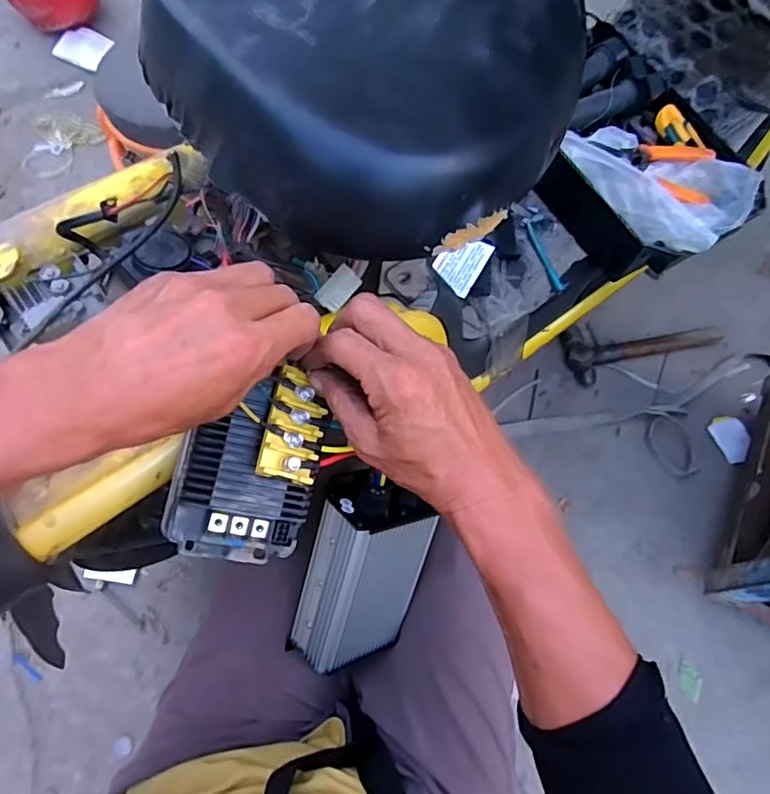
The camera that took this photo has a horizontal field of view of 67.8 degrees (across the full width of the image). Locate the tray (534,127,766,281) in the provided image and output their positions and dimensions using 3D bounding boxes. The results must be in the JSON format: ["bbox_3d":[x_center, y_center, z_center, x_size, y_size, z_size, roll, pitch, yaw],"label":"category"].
[{"bbox_3d":[0.330,-0.257,0.710,0.178,0.101,0.210,-30,72,-14],"label":"tray"}]

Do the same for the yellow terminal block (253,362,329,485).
[{"bbox_3d":[-0.058,0.020,0.377,0.037,0.012,0.070,20,76,-22],"label":"yellow terminal block"}]

